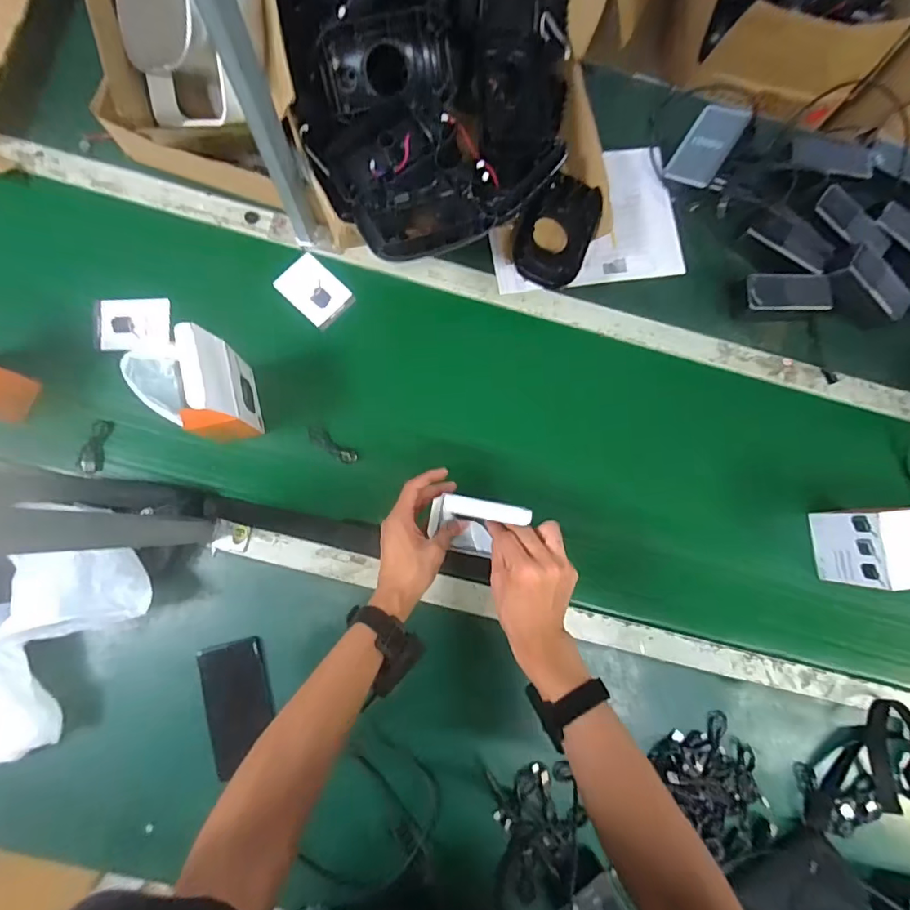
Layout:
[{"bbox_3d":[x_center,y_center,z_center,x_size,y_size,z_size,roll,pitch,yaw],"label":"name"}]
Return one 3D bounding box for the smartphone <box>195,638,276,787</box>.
[{"bbox_3d":[-0.271,0.313,0.622,0.077,0.017,0.150,-13,82,-5],"label":"smartphone"}]

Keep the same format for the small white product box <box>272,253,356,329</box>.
[{"bbox_3d":[-0.205,-0.239,0.718,0.097,0.011,0.073,42,82,1],"label":"small white product box"}]

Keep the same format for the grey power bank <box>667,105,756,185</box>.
[{"bbox_3d":[0.380,-0.468,0.740,0.073,0.011,0.124,36,96,30],"label":"grey power bank"}]

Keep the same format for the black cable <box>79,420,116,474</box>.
[{"bbox_3d":[-0.475,-0.011,0.652,0.027,0.007,0.072,11,81,-1],"label":"black cable"}]

